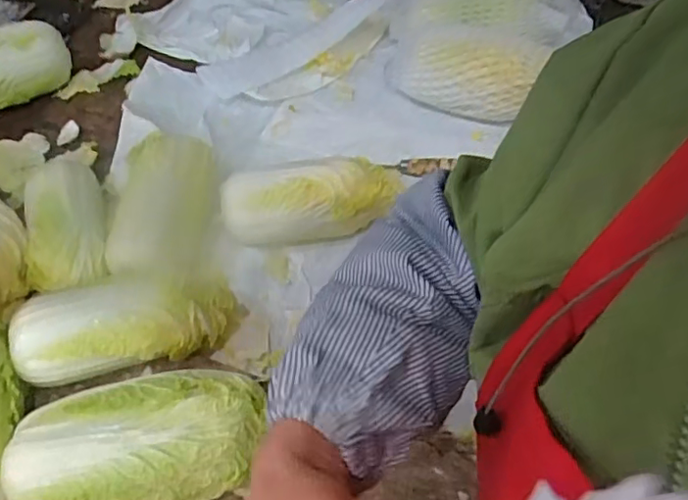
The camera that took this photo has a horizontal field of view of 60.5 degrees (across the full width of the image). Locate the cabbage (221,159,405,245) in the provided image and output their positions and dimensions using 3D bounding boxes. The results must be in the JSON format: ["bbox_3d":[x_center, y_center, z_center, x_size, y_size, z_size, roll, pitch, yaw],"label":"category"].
[{"bbox_3d":[-0.034,-0.065,0.682,0.207,0.085,0.095,-8,51,-6],"label":"cabbage"}]

